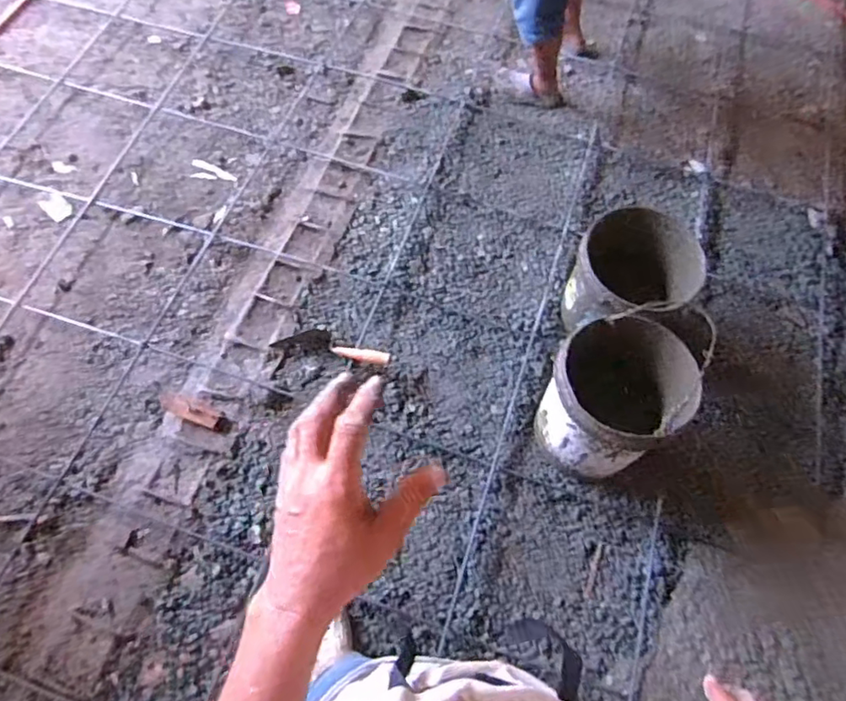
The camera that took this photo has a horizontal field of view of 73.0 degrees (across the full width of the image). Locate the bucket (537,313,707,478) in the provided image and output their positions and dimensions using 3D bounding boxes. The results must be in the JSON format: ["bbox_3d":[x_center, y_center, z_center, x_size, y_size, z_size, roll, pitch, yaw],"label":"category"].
[{"bbox_3d":[0.421,0.129,1.369,0.238,0.409,0.272,-39,74,-18],"label":"bucket"}]

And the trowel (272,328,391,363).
[{"bbox_3d":[-0.252,-0.013,1.590,0.330,0.044,0.073,13,66,2],"label":"trowel"}]

